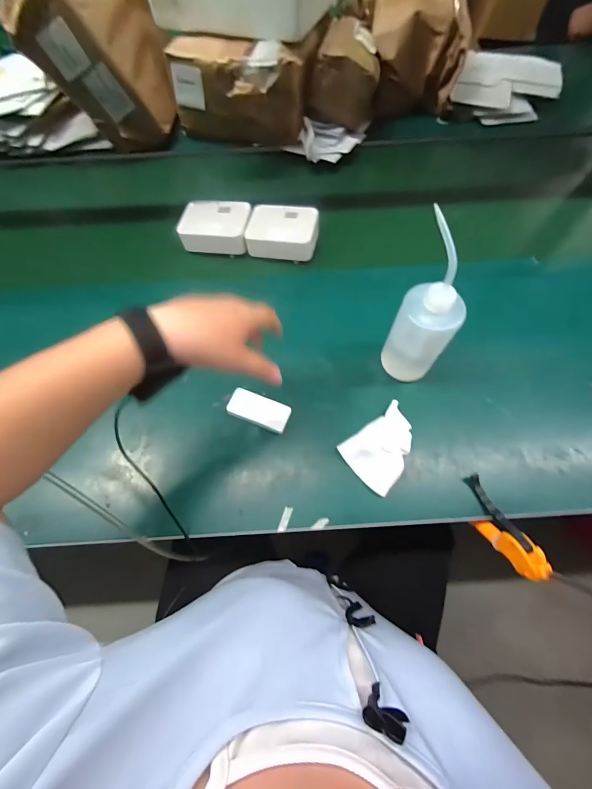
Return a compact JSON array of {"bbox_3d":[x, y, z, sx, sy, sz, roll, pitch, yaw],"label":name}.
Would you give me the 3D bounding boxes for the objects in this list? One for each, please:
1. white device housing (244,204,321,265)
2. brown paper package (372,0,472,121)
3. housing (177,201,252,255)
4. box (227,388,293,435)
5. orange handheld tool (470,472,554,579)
[{"bbox_3d":[-0.023,-0.316,0.628,0.129,0.043,0.103,11,67,6],"label":"white device housing"},{"bbox_3d":[0.279,-0.849,0.755,0.198,0.217,0.246,0,66,1],"label":"brown paper package"},{"bbox_3d":[-0.156,-0.331,0.639,0.126,0.042,0.099,4,66,3],"label":"housing"},{"bbox_3d":[-0.056,0.025,0.492,0.091,0.022,0.044,20,68,10],"label":"box"},{"bbox_3d":[0.265,0.171,0.421,0.016,0.086,0.128,-19,67,-7],"label":"orange handheld tool"}]

